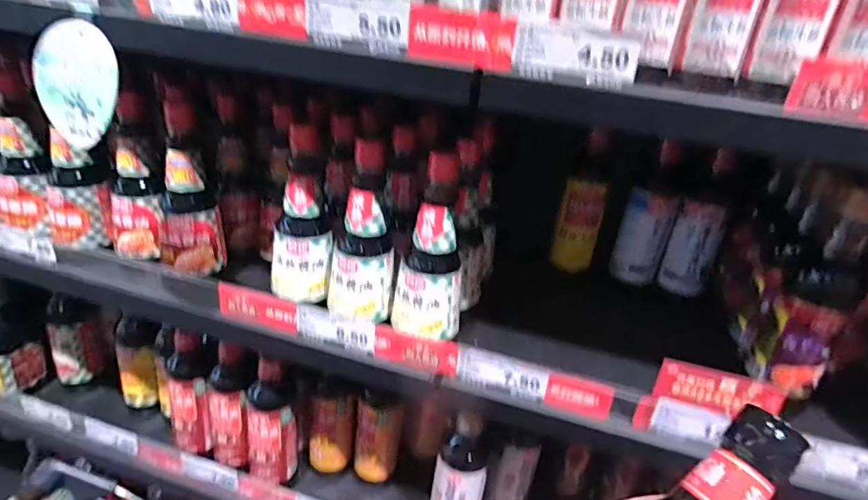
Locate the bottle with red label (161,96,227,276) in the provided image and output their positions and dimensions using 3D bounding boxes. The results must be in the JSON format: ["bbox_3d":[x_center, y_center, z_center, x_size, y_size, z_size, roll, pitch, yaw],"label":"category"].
[{"bbox_3d":[-0.279,-0.067,0.567,0.063,0.185,0.060,-7,28,-26],"label":"bottle with red label"}]

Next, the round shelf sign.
[{"bbox_3d":[-0.297,-0.137,0.415,0.087,0.099,0.009,25,18,13],"label":"round shelf sign"}]

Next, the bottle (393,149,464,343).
[{"bbox_3d":[0.000,-0.006,0.519,0.072,0.181,0.076,9,25,5],"label":"bottle"}]

